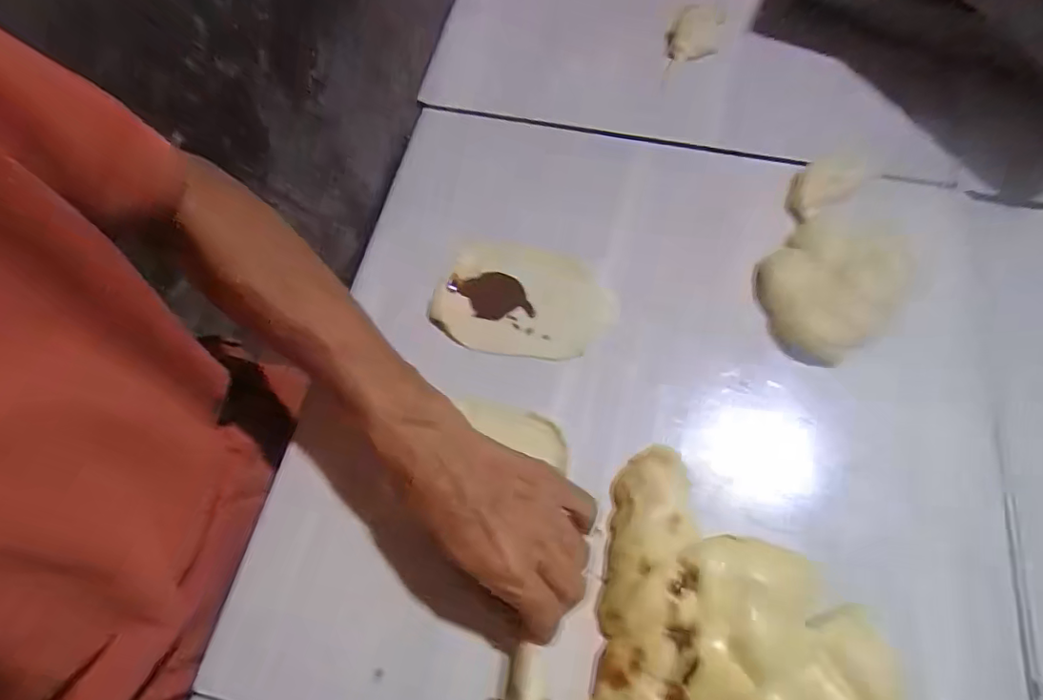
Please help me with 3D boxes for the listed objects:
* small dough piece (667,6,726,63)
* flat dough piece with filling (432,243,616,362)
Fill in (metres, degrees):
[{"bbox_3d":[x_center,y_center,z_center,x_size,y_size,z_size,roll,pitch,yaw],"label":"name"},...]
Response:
[{"bbox_3d":[0.182,-0.326,0.551,0.051,0.057,0.020,10,67,8],"label":"small dough piece"},{"bbox_3d":[0.004,-0.039,0.437,0.143,0.014,0.097,12,66,7],"label":"flat dough piece with filling"}]

